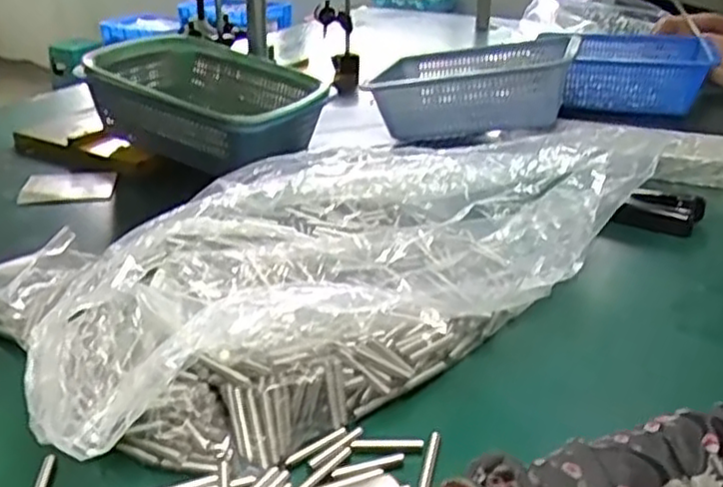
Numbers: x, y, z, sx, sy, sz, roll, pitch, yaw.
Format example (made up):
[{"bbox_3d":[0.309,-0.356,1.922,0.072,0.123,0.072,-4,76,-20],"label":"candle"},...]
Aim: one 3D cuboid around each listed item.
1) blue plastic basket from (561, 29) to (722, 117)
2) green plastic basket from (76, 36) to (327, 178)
[{"bbox_3d":[0.490,-0.304,1.250,0.222,0.101,0.238,9,28,18],"label":"blue plastic basket"},{"bbox_3d":[-0.215,-0.200,0.986,0.326,0.103,0.259,16,31,30],"label":"green plastic basket"}]

